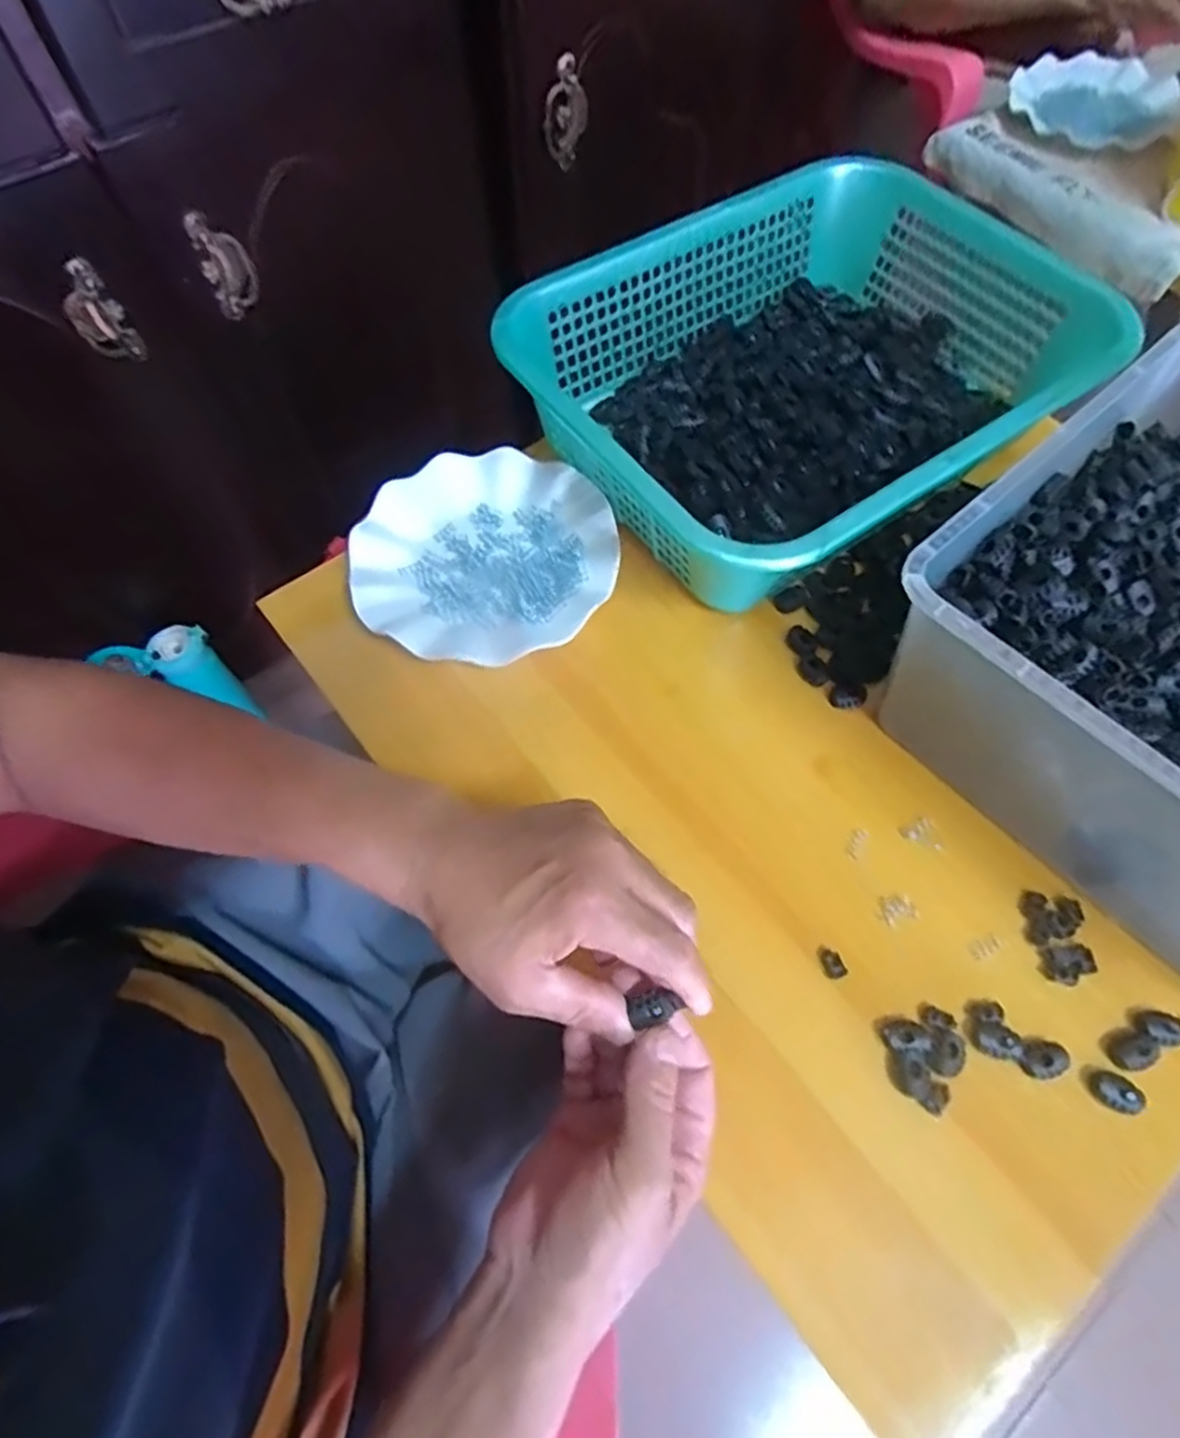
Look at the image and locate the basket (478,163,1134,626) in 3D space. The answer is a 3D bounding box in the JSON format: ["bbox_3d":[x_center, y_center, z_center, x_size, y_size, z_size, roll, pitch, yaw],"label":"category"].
[{"bbox_3d":[0.164,-0.257,0.535,0.384,0.086,0.297,-32,66,-14],"label":"basket"}]

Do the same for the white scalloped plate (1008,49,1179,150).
[{"bbox_3d":[0.567,-0.685,0.804,0.185,0.022,0.184,25,66,13],"label":"white scalloped plate"}]

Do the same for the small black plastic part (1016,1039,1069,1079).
[{"bbox_3d":[0.233,0.174,0.371,0.024,0.006,0.017,-8,63,-3],"label":"small black plastic part"}]

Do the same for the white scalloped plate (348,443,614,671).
[{"bbox_3d":[-0.073,-0.117,0.519,0.179,0.024,0.170,-1,63,1],"label":"white scalloped plate"}]

